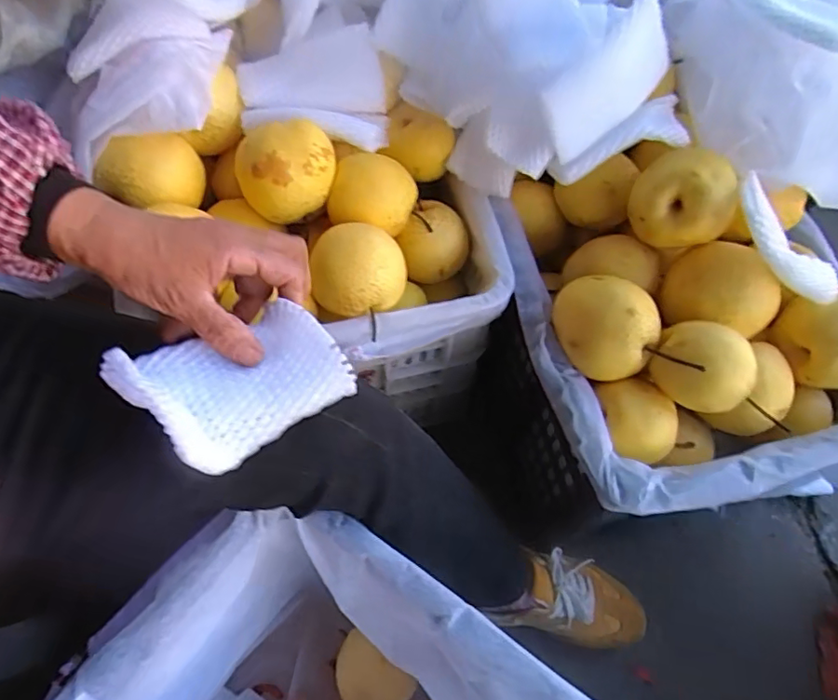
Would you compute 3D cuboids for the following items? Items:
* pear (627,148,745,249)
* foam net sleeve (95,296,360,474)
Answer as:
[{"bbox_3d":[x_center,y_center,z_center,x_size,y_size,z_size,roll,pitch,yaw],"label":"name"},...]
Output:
[{"bbox_3d":[0.238,-0.138,0.503,0.087,0.073,0.069,22,63,8],"label":"pear"},{"bbox_3d":[-0.104,0.012,0.309,0.109,0.040,0.086,-34,69,-19],"label":"foam net sleeve"}]

